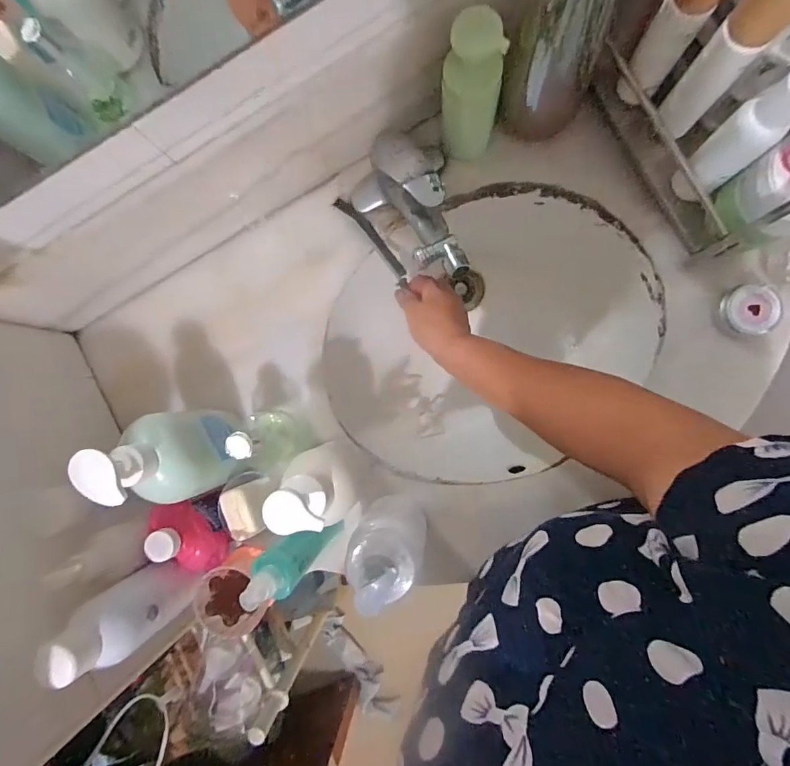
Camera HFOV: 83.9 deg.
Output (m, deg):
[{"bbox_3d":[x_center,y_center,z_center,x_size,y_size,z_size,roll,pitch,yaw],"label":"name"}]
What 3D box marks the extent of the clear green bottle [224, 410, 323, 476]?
[{"bbox_3d":[-0.148,0.065,0.484,0.067,0.123,0.073,0,88,6],"label":"clear green bottle"}]

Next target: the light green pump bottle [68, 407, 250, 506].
[{"bbox_3d":[-0.214,0.071,0.436,0.056,0.199,0.087,-17,87,5],"label":"light green pump bottle"}]

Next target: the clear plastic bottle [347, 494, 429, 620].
[{"bbox_3d":[-0.007,0.166,0.435,0.074,0.193,0.056,20,90,6],"label":"clear plastic bottle"}]

